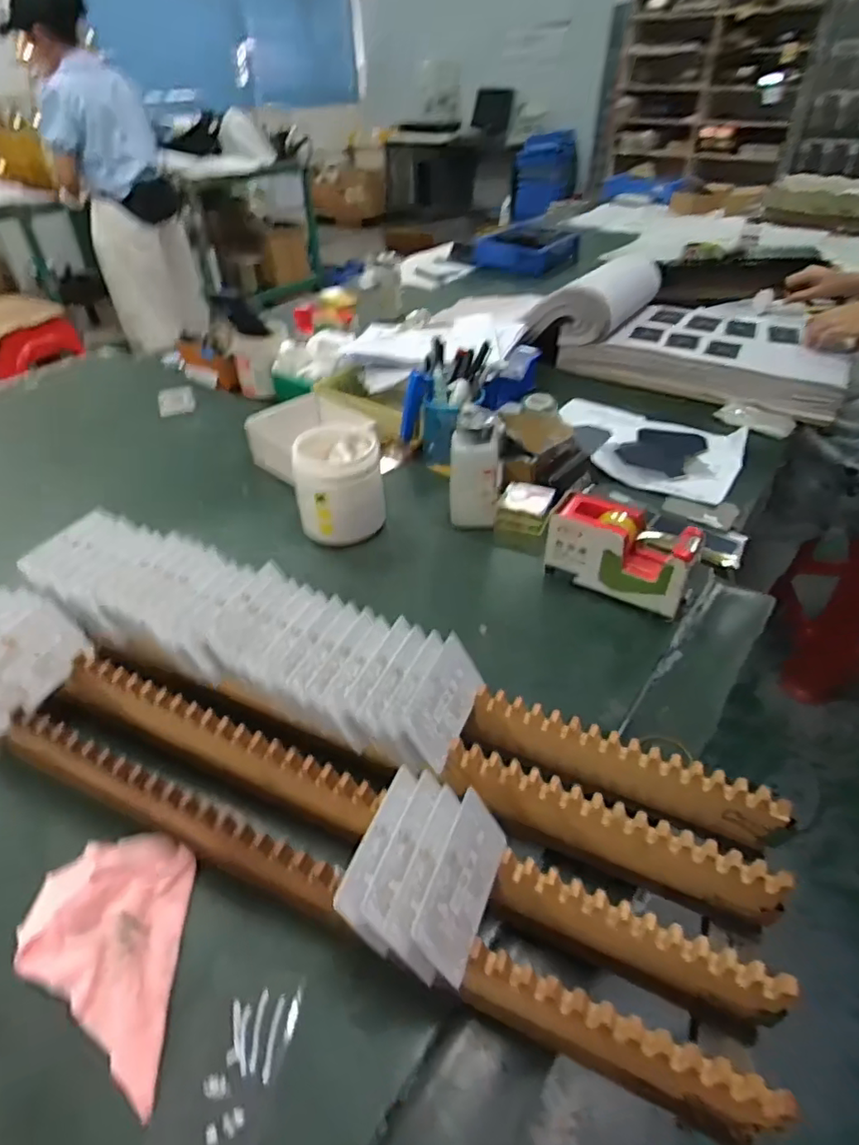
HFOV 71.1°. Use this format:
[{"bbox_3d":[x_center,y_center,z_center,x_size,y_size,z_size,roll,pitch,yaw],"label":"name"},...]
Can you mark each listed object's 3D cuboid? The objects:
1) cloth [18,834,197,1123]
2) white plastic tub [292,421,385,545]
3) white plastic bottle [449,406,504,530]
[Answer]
[{"bbox_3d":[-0.200,0.230,0.362,0.094,0.015,0.142,-5,42,-5],"label":"cloth"},{"bbox_3d":[-0.102,-0.099,0.677,0.094,0.099,0.100,-6,42,-6],"label":"white plastic tub"},{"bbox_3d":[0.050,-0.110,0.667,0.054,0.127,0.042,0,42,1],"label":"white plastic bottle"}]

